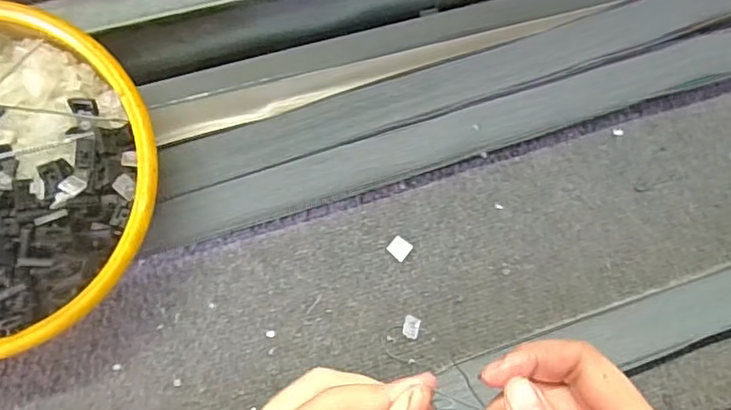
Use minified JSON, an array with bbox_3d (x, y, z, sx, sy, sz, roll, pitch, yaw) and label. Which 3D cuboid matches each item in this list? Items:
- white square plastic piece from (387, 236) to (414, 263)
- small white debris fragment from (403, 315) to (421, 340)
[{"bbox_3d":[0.028,0.035,0.482,0.017,0.004,0.017,35,71,11],"label":"white square plastic piece"},{"bbox_3d":[0.035,0.094,0.458,0.012,0.004,0.017,18,69,5],"label":"small white debris fragment"}]

